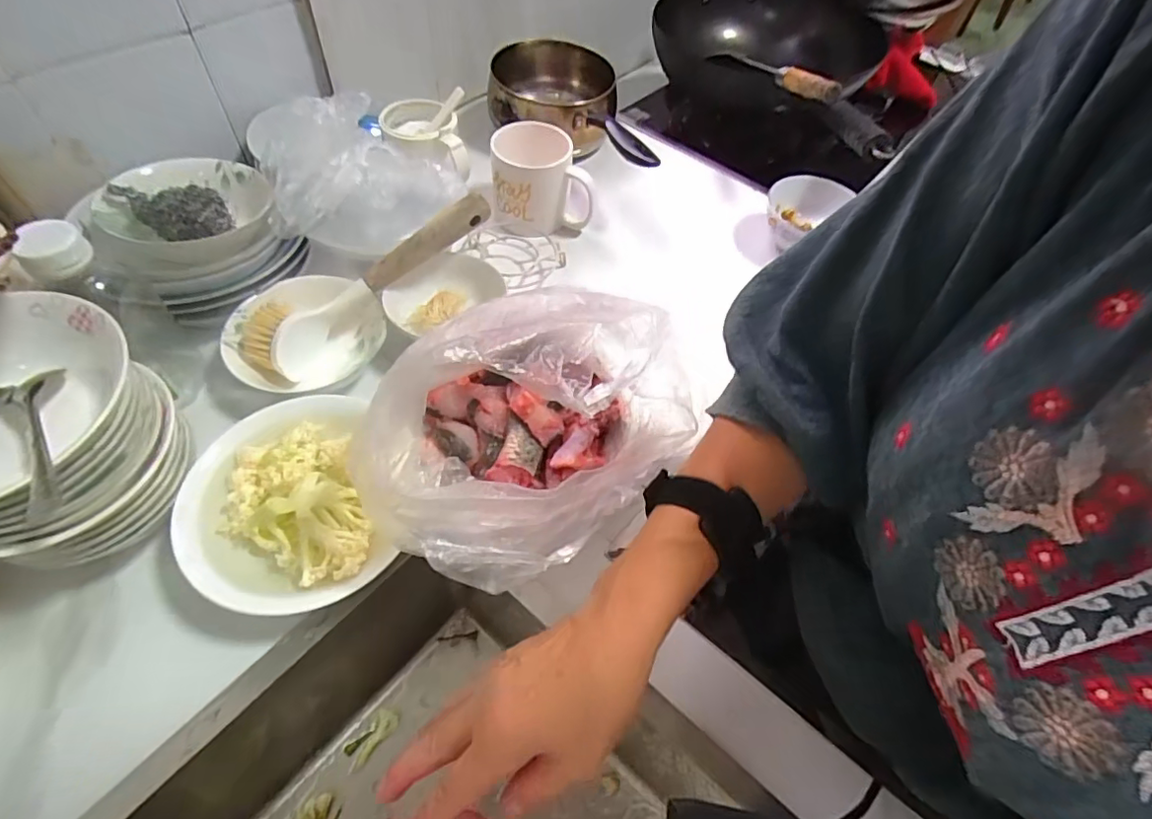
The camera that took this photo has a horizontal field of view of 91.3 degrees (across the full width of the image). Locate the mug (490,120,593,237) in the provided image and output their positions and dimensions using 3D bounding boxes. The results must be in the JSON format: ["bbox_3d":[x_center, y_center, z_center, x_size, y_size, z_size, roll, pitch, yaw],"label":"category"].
[{"bbox_3d":[-0.043,-0.266,0.652,0.104,0.085,0.085,-9,58,-11],"label":"mug"}]

